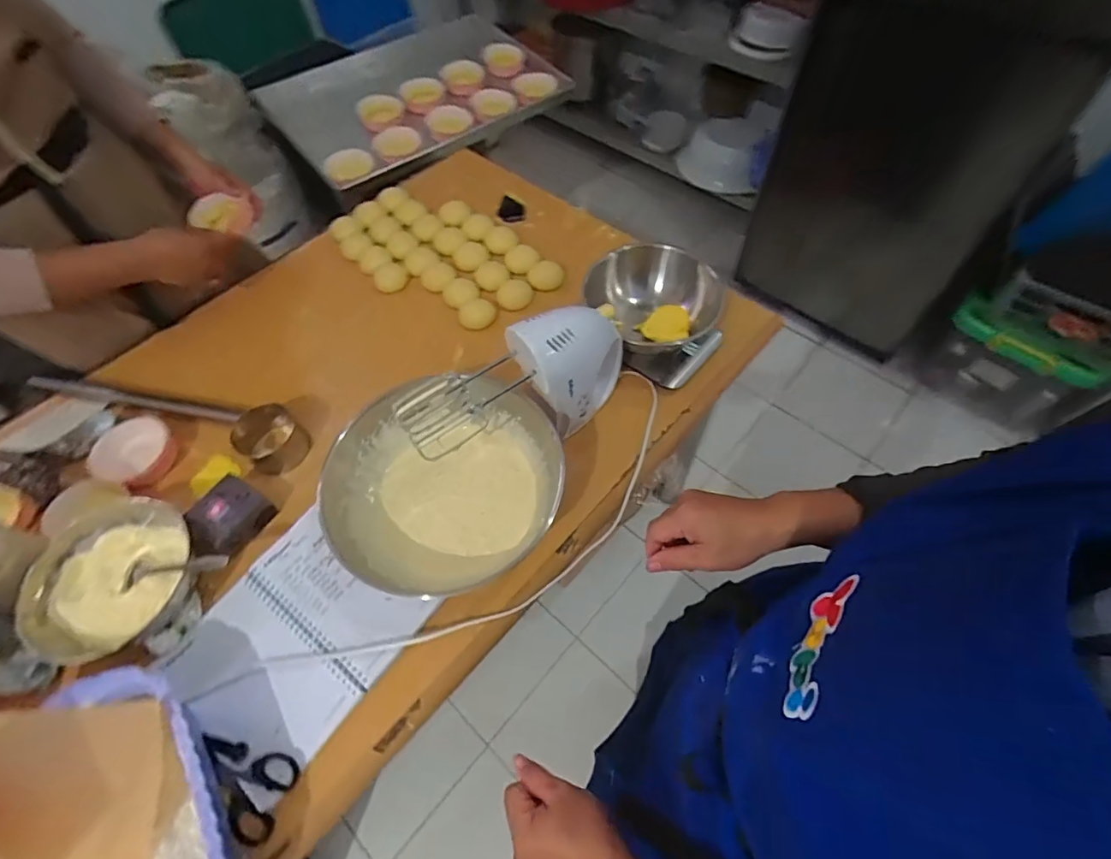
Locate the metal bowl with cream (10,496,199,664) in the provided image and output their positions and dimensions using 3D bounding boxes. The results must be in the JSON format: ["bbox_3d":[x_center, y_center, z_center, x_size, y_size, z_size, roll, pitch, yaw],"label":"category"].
[{"bbox_3d":[-0.488,0.165,0.573,0.160,0.079,0.151,-1,59,2],"label":"metal bowl with cream"}]

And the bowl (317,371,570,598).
[{"bbox_3d":[-0.129,0.059,0.615,0.263,0.089,0.252,-1,59,2],"label":"bowl"}]

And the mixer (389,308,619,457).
[{"bbox_3d":[-0.040,-0.052,0.624,0.286,0.187,0.104,-30,62,-14],"label":"mixer"}]

